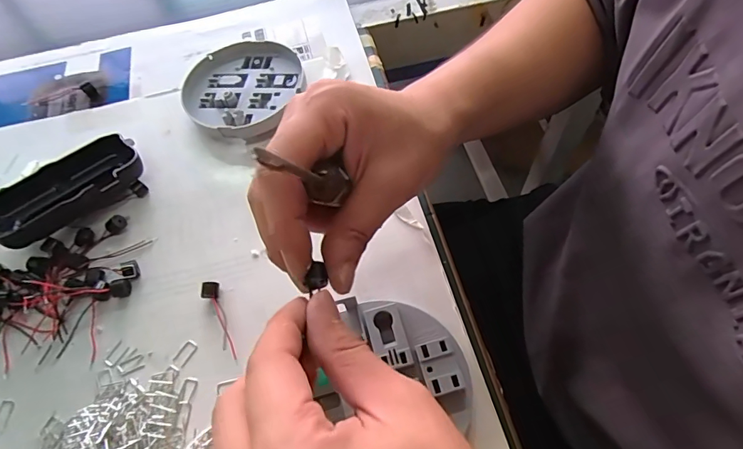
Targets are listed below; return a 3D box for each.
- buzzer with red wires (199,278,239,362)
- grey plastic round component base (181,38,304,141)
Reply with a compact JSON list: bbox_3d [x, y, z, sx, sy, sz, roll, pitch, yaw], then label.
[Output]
[{"bbox_3d":[-0.099,0.061,0.289,0.012,0.011,0.060,-29,62,-13],"label":"buzzer with red wires"},{"bbox_3d":[-0.110,-0.116,0.382,0.100,0.024,0.104,-2,60,3],"label":"grey plastic round component base"}]

